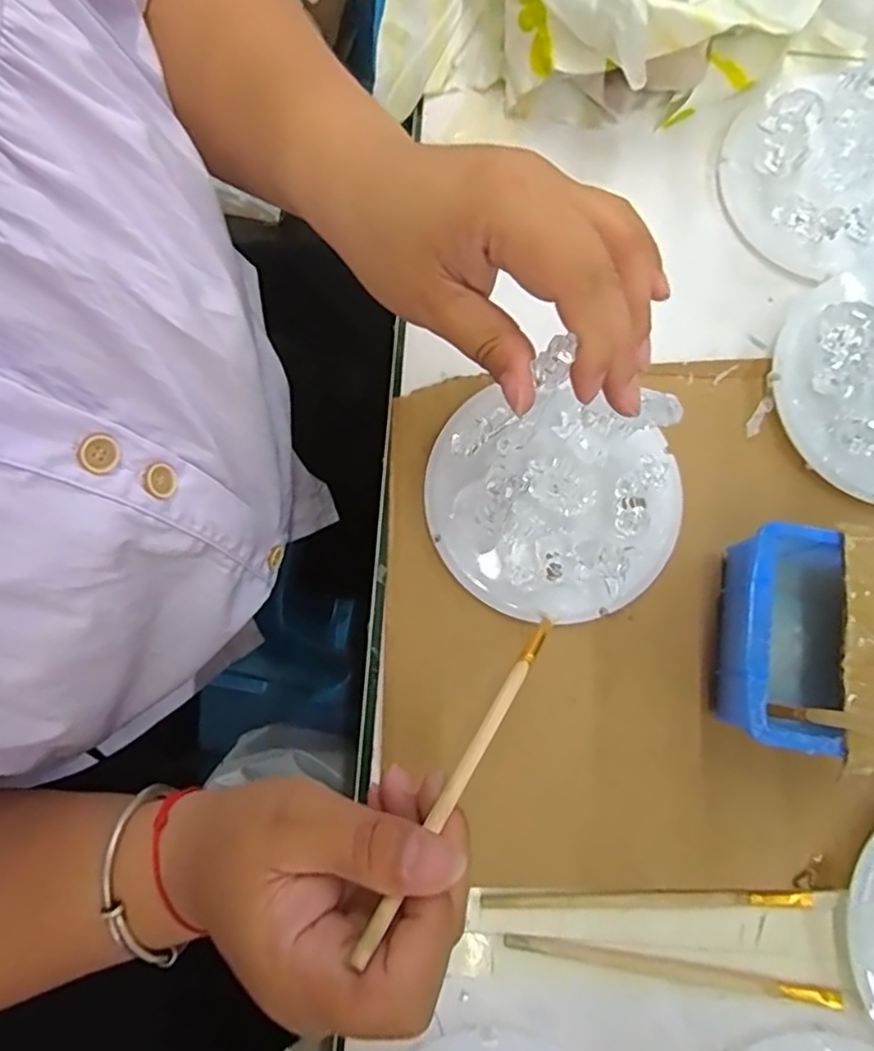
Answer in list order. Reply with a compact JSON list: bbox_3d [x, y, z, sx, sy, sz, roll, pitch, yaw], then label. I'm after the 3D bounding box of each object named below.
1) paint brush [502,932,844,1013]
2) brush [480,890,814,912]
[{"bbox_3d":[0.109,0.208,0.296,0.154,0.004,0.010,10,80,2],"label":"paint brush"},{"bbox_3d":[0.099,0.178,0.300,0.155,0.005,0.009,0,79,0],"label":"brush"}]

